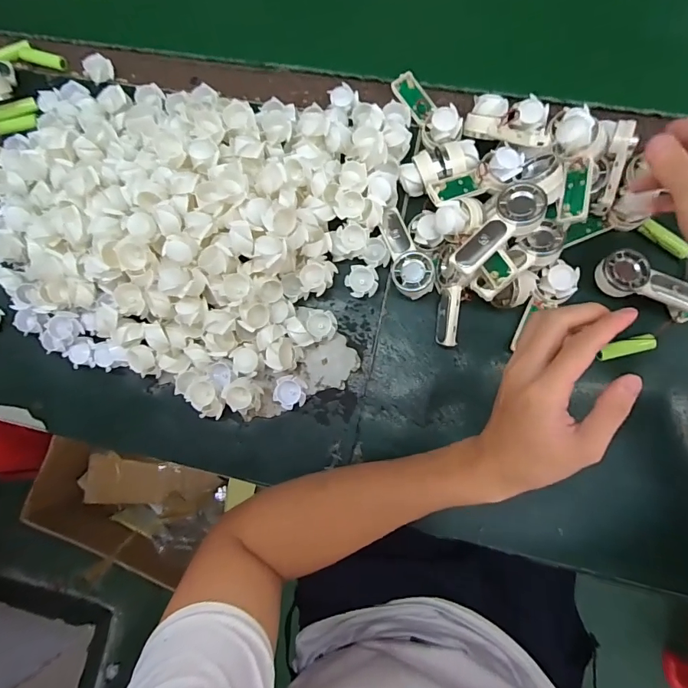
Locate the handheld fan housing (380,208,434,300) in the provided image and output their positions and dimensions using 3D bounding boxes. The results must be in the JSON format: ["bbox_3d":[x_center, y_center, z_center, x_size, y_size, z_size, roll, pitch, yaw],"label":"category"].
[{"bbox_3d":[0.059,-0.090,0.421,0.037,0.037,0.089,-17,81,3],"label":"handheld fan housing"}]

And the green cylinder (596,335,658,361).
[{"bbox_3d":[0.261,0.003,0.395,0.049,0.010,0.014,-14,81,4],"label":"green cylinder"}]

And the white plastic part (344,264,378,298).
[{"bbox_3d":[0.018,-0.063,0.428,0.033,0.010,0.031,1,98,5],"label":"white plastic part"}]

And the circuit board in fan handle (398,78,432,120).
[{"bbox_3d":[0.073,-0.256,0.447,0.018,0.007,0.045,-36,81,0],"label":"circuit board in fan handle"}]

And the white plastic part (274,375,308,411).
[{"bbox_3d":[-0.053,0.049,0.430,0.031,0.016,0.032,-1,83,6],"label":"white plastic part"}]

